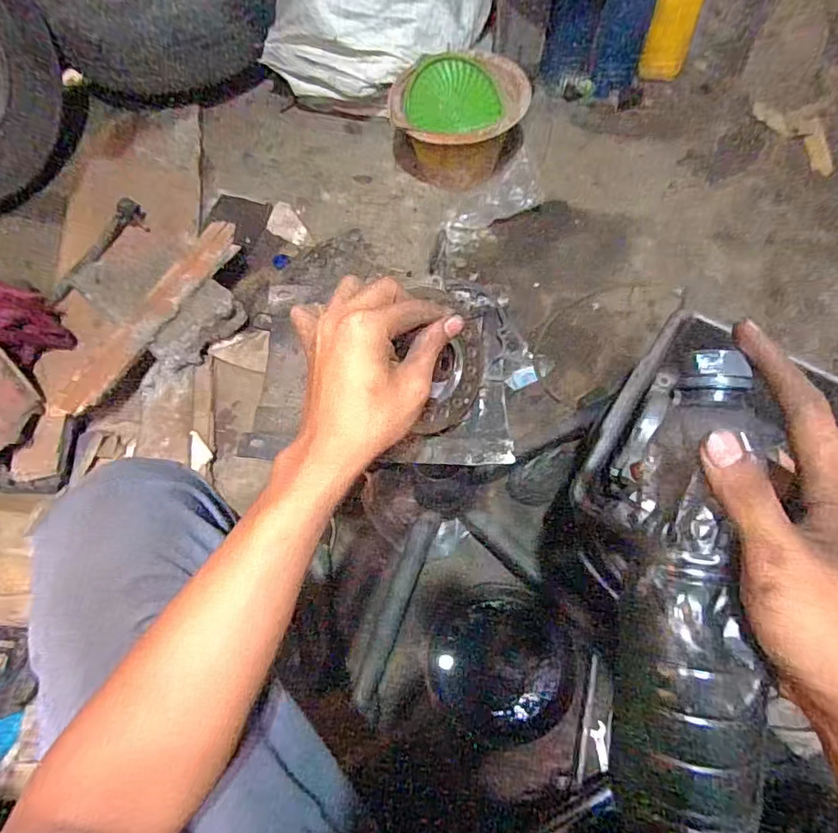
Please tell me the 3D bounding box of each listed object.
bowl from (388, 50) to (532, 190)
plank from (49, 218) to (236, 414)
[{"bbox_3d":[0.081,-0.582,1.053,0.243,0.163,0.243,-1,66,3],"label":"bowl"},{"bbox_3d":[-0.444,-0.167,0.873,0.068,0.031,0.405,31,76,14],"label":"plank"}]

